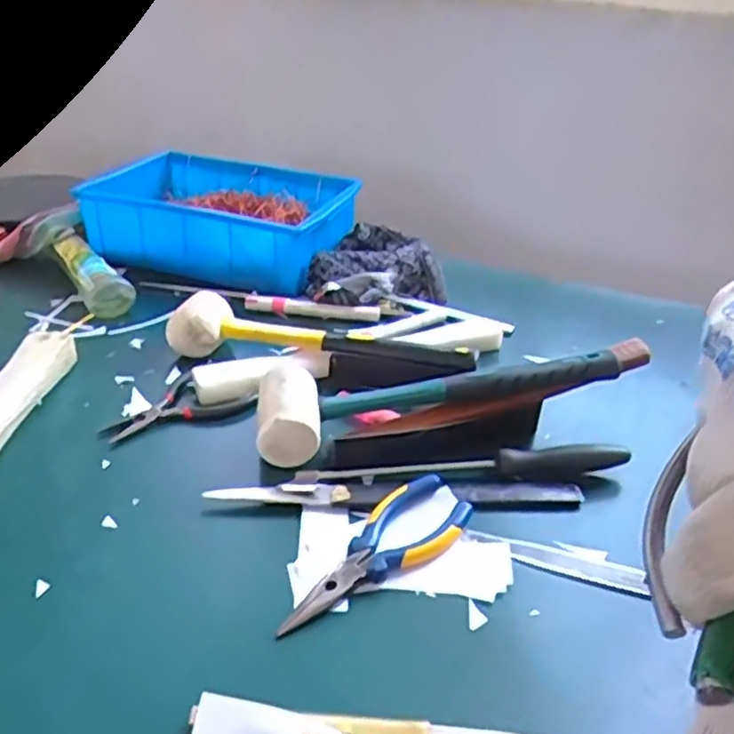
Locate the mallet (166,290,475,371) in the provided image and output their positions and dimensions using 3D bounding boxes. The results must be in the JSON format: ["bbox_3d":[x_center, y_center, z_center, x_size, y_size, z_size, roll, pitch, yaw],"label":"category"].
[{"bbox_3d":[-0.043,-0.024,0.651,0.281,0.047,0.054,7,31,8],"label":"mallet"}]

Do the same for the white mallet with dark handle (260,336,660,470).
[{"bbox_3d":[0.075,0.018,0.575,0.329,0.063,0.078,-5,32,-13],"label":"white mallet with dark handle"}]

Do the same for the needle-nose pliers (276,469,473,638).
[{"bbox_3d":[0.012,0.120,0.450,0.053,0.020,0.154,23,36,30],"label":"needle-nose pliers"}]

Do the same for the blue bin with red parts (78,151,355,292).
[{"bbox_3d":[-0.165,-0.181,0.862,0.278,0.086,0.195,12,32,16],"label":"blue bin with red parts"}]

